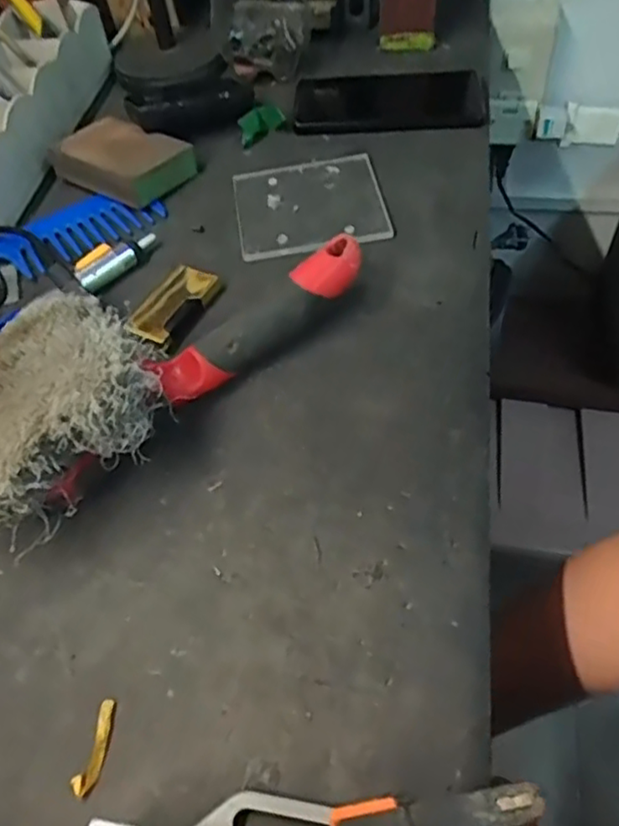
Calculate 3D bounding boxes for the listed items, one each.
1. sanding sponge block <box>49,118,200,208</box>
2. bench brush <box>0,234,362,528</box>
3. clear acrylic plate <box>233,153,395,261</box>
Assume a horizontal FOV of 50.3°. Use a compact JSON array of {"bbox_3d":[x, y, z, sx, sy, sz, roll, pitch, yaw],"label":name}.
[{"bbox_3d":[-0.153,-0.209,0.541,0.100,0.030,0.071,28,61,22],"label":"sanding sponge block"},{"bbox_3d":[-0.085,-0.033,0.379,0.267,0.085,0.086,-34,58,-18],"label":"bench brush"},{"bbox_3d":[0.000,-0.162,0.511,0.112,0.006,0.105,-9,54,-1],"label":"clear acrylic plate"}]

